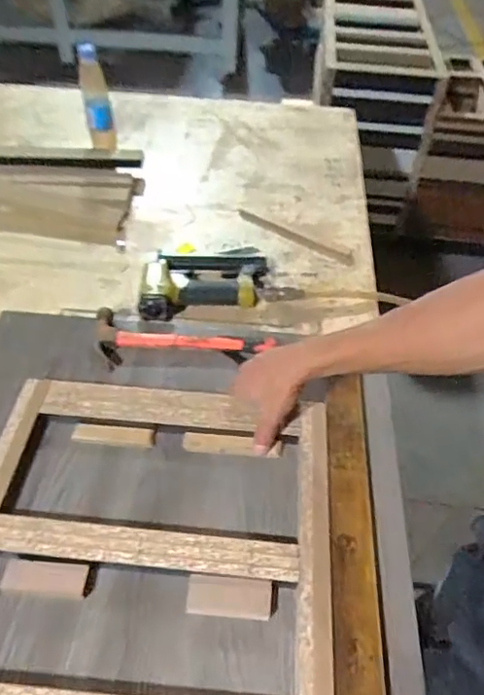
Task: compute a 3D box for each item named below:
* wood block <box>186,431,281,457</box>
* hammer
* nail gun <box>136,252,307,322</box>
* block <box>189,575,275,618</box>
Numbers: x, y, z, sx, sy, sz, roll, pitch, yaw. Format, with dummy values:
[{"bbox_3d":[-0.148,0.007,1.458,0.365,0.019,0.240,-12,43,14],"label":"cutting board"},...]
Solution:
[{"bbox_3d":[-0.013,0.113,0.646,0.112,0.014,0.023,5,47,0],"label":"wood block"},{"bbox_3d":[-0.082,-0.018,0.770,0.229,0.027,0.090,-5,48,-7],"label":"hammer"},{"bbox_3d":[-0.044,-0.117,0.861,0.244,0.044,0.149,-9,49,-11],"label":"nail gun"},{"bbox_3d":[-0.010,0.241,0.534,0.084,0.018,0.032,5,48,2],"label":"block"}]

